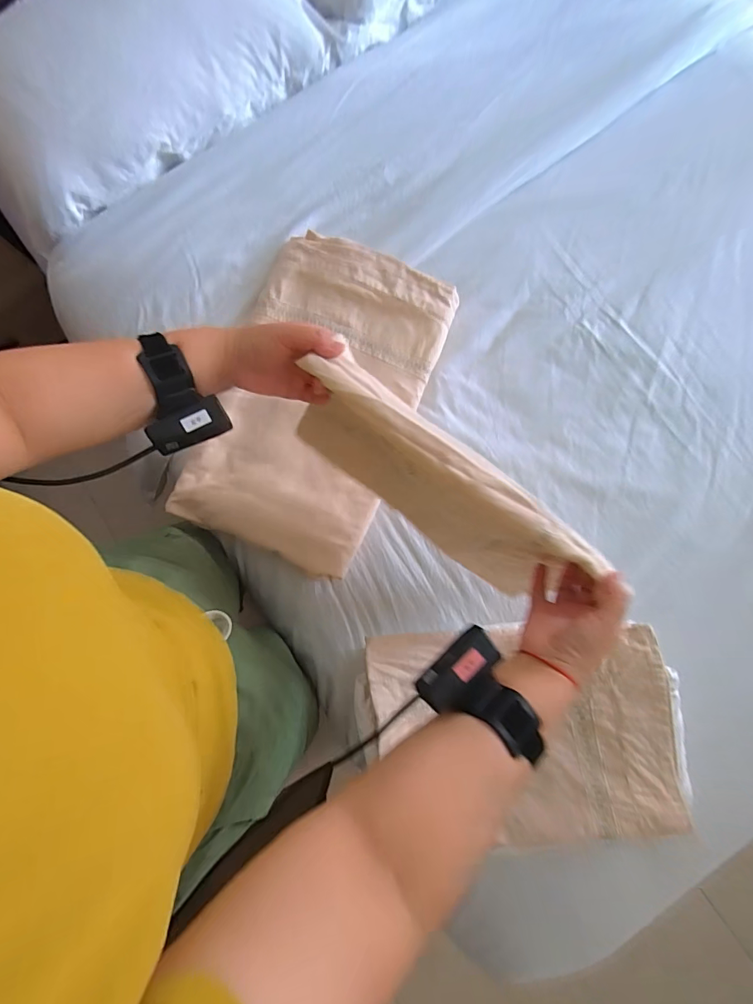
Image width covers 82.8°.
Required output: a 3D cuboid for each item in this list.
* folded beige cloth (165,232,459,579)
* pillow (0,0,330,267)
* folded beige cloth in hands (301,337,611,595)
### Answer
[{"bbox_3d":[-0.100,-0.183,0.747,0.325,0.048,0.547,22,81,5],"label":"folded beige cloth"},{"bbox_3d":[-0.491,-0.833,0.817,0.694,0.124,0.407,-38,81,-6],"label":"pillow"},{"bbox_3d":[0.055,-0.020,0.516,0.359,0.274,0.051,36,82,7],"label":"folded beige cloth in hands"}]

